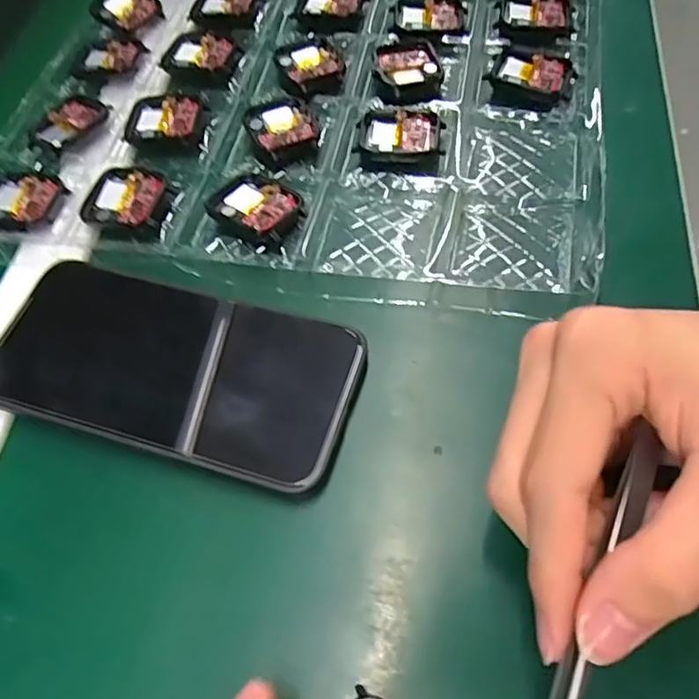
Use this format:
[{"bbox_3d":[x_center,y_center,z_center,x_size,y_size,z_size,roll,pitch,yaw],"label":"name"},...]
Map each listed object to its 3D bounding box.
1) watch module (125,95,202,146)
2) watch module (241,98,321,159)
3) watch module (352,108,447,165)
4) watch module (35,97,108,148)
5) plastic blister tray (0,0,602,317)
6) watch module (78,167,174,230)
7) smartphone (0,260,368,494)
[{"bbox_3d":[-0.107,-0.133,0.358,0.042,0.010,0.035,-2,59,2],"label":"watch module"},{"bbox_3d":[-0.038,-0.125,0.348,0.038,0.009,0.040,-24,61,-10],"label":"watch module"},{"bbox_3d":[0.028,-0.116,0.337,0.046,0.008,0.038,10,61,10],"label":"watch module"},{"bbox_3d":[-0.169,-0.139,0.371,0.031,0.004,0.042,34,67,21],"label":"watch module"},{"bbox_3d":[-0.030,-0.169,0.375,0.337,0.020,0.313,8,60,9],"label":"plastic blister tray"},{"bbox_3d":[-0.117,-0.080,0.326,0.047,0.010,0.036,11,61,10],"label":"watch module"},{"bbox_3d":[-0.078,0.008,0.271,0.161,0.010,0.076,15,62,12],"label":"smartphone"}]

